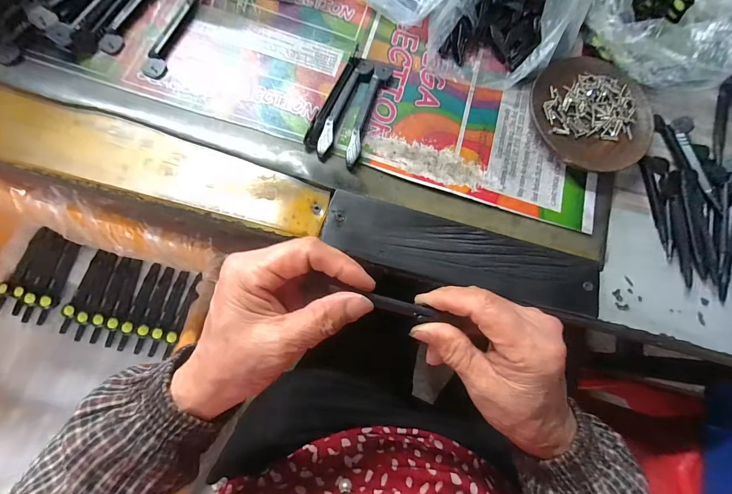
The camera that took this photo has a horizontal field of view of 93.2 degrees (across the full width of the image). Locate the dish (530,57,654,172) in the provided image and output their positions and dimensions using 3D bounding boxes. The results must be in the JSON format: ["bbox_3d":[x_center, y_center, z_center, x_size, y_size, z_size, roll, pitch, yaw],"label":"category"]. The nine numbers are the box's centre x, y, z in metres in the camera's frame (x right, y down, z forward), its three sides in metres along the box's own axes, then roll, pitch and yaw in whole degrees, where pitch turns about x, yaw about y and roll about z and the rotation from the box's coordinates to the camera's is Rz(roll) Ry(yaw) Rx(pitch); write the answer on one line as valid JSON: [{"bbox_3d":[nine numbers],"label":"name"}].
[{"bbox_3d":[0.211,-0.125,0.322,0.114,0.013,0.114,1,76,-6],"label":"dish"}]

